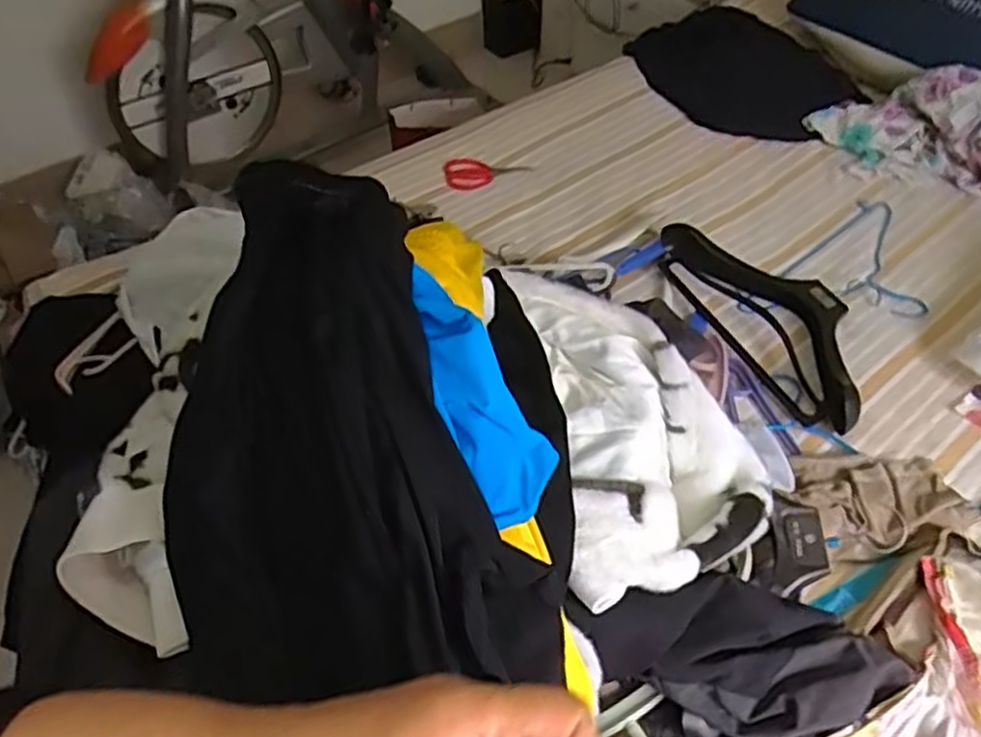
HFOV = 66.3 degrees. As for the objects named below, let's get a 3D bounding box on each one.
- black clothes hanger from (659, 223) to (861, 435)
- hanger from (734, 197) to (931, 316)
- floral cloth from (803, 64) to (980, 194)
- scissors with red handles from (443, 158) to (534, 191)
[{"bbox_3d":[0.439,-0.091,1.118,0.201,0.077,0.435,-17,51,-14],"label":"black clothes hanger"},{"bbox_3d":[0.607,-0.149,1.223,0.413,0.016,0.211,-36,58,-26],"label":"hanger"},{"bbox_3d":[0.837,-0.426,1.377,0.214,0.144,0.438,-35,57,-26],"label":"floral cloth"},{"bbox_3d":[-0.007,-0.376,1.413,0.160,0.022,0.072,-13,50,-10],"label":"scissors with red handles"}]

